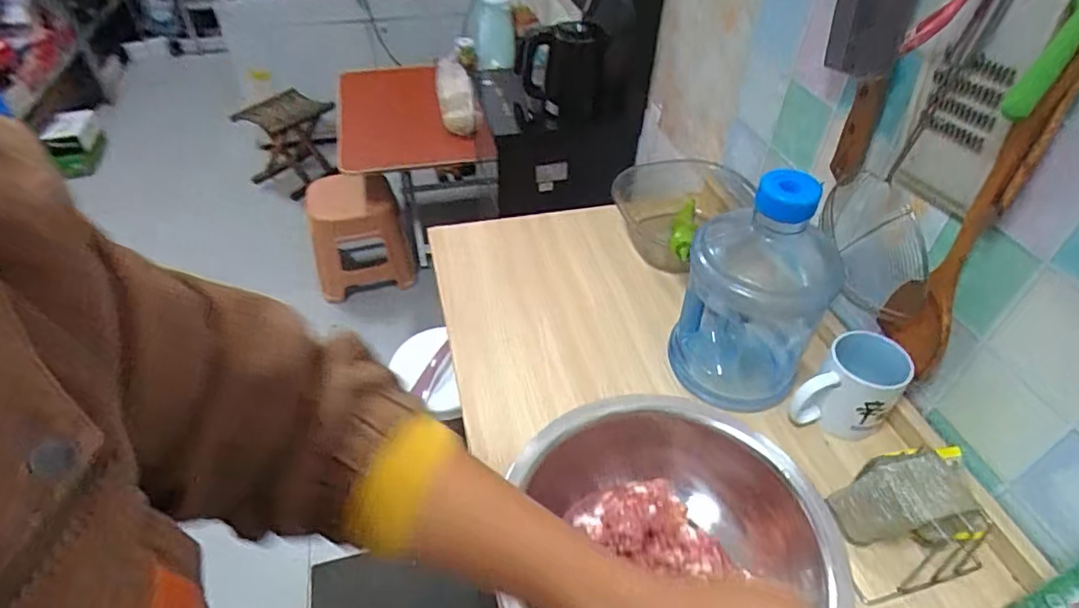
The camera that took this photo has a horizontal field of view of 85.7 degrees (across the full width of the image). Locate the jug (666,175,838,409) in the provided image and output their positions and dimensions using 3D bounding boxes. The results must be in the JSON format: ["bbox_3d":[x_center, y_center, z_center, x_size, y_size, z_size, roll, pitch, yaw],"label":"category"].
[{"bbox_3d":[0.246,-0.020,0.659,0.152,0.263,0.136,24,48,22],"label":"jug"}]

